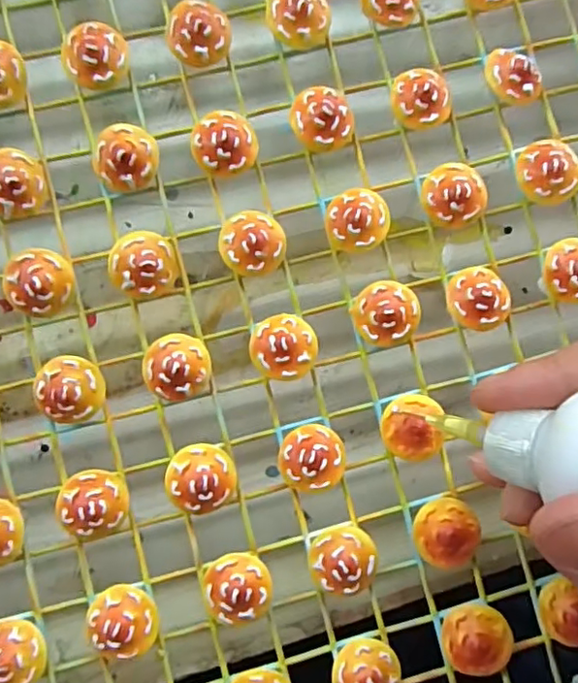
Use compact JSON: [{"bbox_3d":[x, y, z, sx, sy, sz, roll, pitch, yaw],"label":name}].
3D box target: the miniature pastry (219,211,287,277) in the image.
[{"bbox_3d":[-0.011,-0.030,0.176,0.019,0.006,0.019,7,82,-3],"label":"miniature pastry"}]

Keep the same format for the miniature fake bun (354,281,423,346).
[{"bbox_3d":[0.030,-0.008,0.180,0.019,0.008,0.019,1,83,-4],"label":"miniature fake bun"}]

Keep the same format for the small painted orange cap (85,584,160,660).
[{"bbox_3d":[-0.047,0.079,0.166,0.019,0.010,0.018,1,83,-4],"label":"small painted orange cap"}]

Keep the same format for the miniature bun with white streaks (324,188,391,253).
[{"bbox_3d":[0.021,-0.037,0.180,0.019,0.006,0.019,4,83,-4],"label":"miniature bun with white streaks"}]

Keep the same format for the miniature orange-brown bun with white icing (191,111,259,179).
[{"bbox_3d":[-0.019,-0.060,0.180,0.019,0.009,0.019,1,83,-4],"label":"miniature orange-brown bun with white icing"}]

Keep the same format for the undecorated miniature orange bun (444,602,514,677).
[{"bbox_3d":[0.055,0.087,0.173,0.019,0.009,0.018,1,83,-4],"label":"undecorated miniature orange bun"}]

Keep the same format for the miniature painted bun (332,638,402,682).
[{"bbox_3d":[0.023,0.096,0.170,0.019,0.010,0.019,1,83,-4],"label":"miniature painted bun"}]

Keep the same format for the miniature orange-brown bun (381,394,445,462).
[{"bbox_3d":[0.037,0.026,0.178,0.017,0.009,0.019,0,83,-4],"label":"miniature orange-brown bun"}]

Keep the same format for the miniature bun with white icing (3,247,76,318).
[{"bbox_3d":[-0.073,-0.017,0.173,0.018,0.009,0.019,1,83,-4],"label":"miniature bun with white icing"}]

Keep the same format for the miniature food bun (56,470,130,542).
[{"bbox_3d":[-0.056,0.046,0.169,0.019,0.008,0.019,1,83,-4],"label":"miniature food bun"}]

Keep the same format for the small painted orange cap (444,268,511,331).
[{"bbox_3d":[0.059,-0.013,0.182,0.019,0.008,0.019,1,83,-4],"label":"small painted orange cap"}]

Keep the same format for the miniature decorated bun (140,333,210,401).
[{"bbox_3d":[-0.033,0.008,0.175,0.019,0.011,0.019,8,82,-3],"label":"miniature decorated bun"}]

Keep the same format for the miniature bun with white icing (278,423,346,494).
[{"bbox_3d":[0.007,0.035,0.175,0.019,0.009,0.019,1,83,-4],"label":"miniature bun with white icing"}]

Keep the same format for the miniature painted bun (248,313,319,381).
[{"bbox_3d":[-0.001,0.002,0.175,0.020,0.006,0.019,-2,83,-4],"label":"miniature painted bun"}]

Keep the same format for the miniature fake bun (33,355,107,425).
[{"bbox_3d":[-0.064,0.014,0.171,0.019,0.009,0.019,1,83,-4],"label":"miniature fake bun"}]

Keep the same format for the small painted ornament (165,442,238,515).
[{"bbox_3d":[-0.026,0.040,0.172,0.020,0.009,0.019,1,83,-4],"label":"small painted ornament"}]

